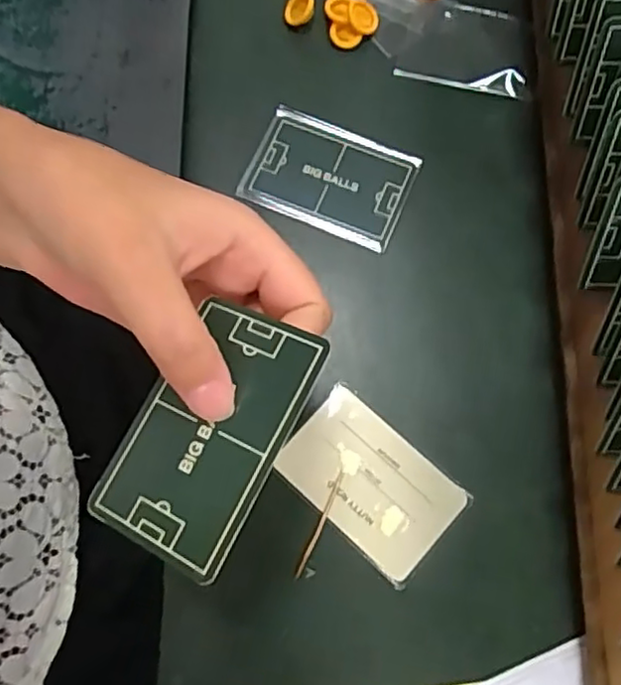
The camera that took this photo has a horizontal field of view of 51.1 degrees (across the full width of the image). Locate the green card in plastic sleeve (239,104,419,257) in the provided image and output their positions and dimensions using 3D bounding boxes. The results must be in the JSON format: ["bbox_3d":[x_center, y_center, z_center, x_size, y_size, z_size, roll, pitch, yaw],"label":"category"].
[{"bbox_3d":[0.010,-0.091,0.362,0.087,0.004,0.063,22,76,6],"label":"green card in plastic sleeve"}]

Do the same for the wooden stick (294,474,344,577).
[{"bbox_3d":[0.005,0.089,0.316,0.004,0.004,0.053,25,76,7],"label":"wooden stick"}]

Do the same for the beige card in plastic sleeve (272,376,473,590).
[{"bbox_3d":[0.030,0.069,0.321,0.085,0.004,0.056,41,79,10],"label":"beige card in plastic sleeve"}]

